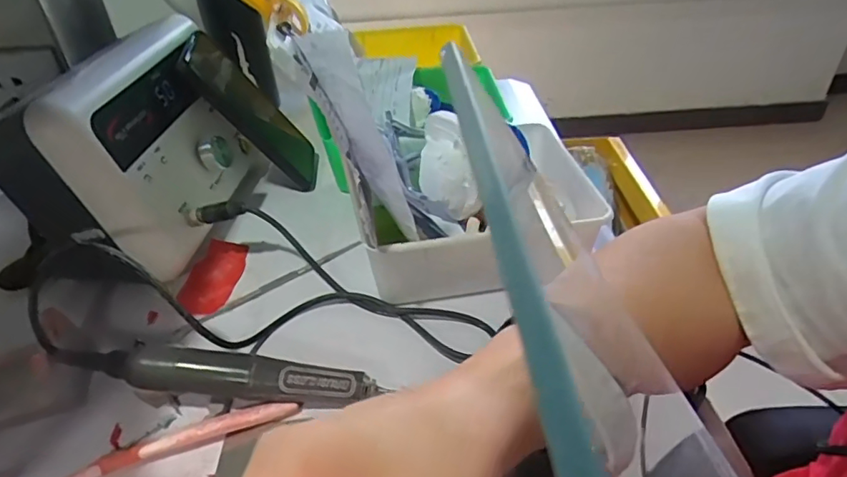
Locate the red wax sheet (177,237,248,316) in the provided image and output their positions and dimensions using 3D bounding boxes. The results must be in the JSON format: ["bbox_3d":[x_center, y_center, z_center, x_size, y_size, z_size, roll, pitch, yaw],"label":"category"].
[{"bbox_3d":[-0.167,0.028,0.435,0.039,0.005,0.082,3,38,7],"label":"red wax sheet"}]

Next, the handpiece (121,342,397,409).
[{"bbox_3d":[-0.105,0.087,0.333,0.150,0.033,0.025,1,38,5],"label":"handpiece"}]

